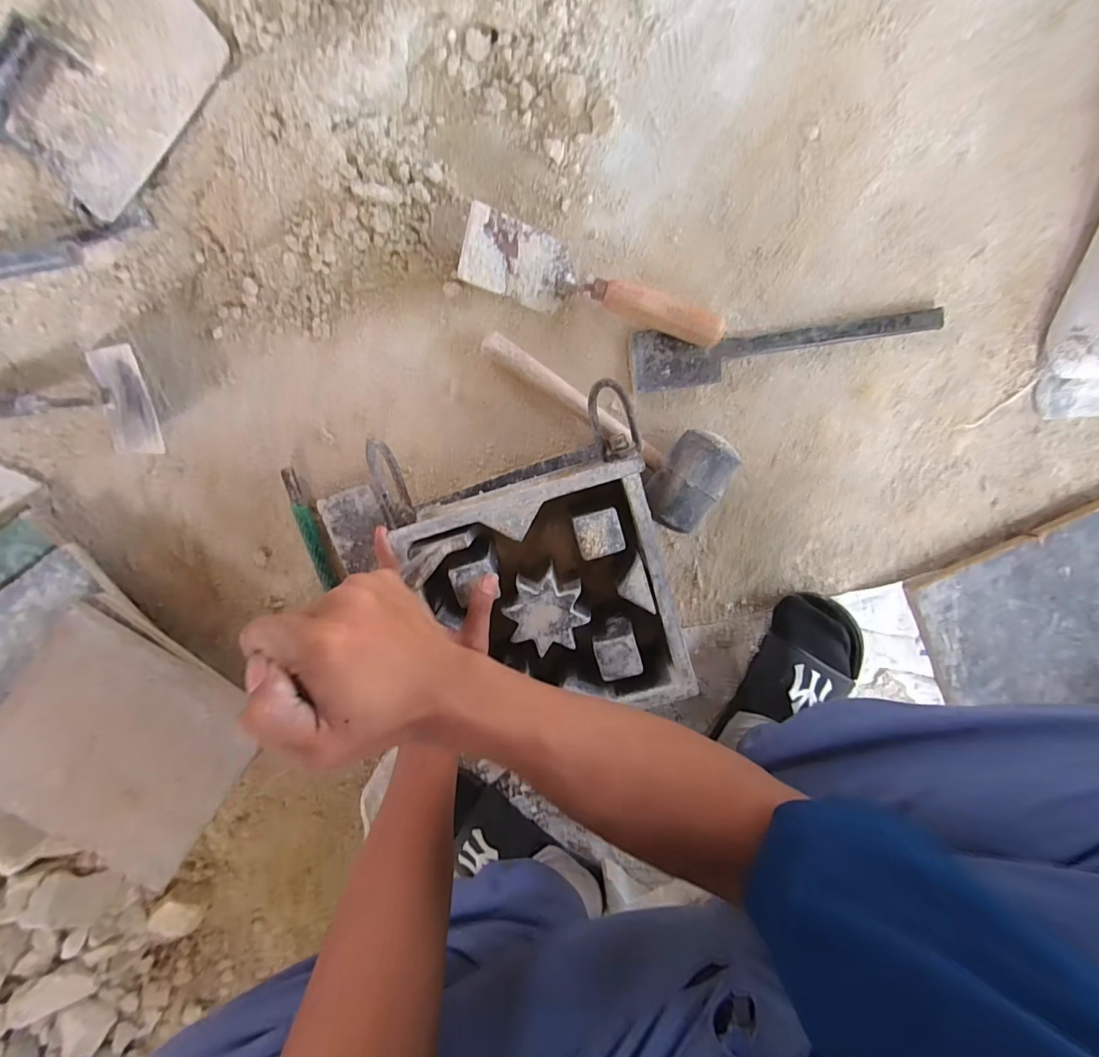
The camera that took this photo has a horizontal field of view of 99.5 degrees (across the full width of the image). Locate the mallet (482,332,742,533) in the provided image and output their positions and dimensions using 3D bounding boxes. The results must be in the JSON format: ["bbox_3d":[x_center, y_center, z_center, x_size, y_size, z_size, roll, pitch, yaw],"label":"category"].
[{"bbox_3d":[0.045,-0.098,0.481,0.284,0.081,0.098,26,100,-3],"label":"mallet"}]

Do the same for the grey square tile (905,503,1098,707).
[{"bbox_3d":[0.571,0.122,0.539,0.245,0.023,0.243,-26,98,6],"label":"grey square tile"}]

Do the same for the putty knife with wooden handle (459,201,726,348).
[{"bbox_3d":[0.049,-0.246,0.469,0.264,0.054,0.069,15,101,-1],"label":"putty knife with wooden handle"}]

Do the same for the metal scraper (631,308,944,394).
[{"bbox_3d":[0.246,-0.193,0.493,0.315,0.011,0.059,-7,99,3],"label":"metal scraper"}]

